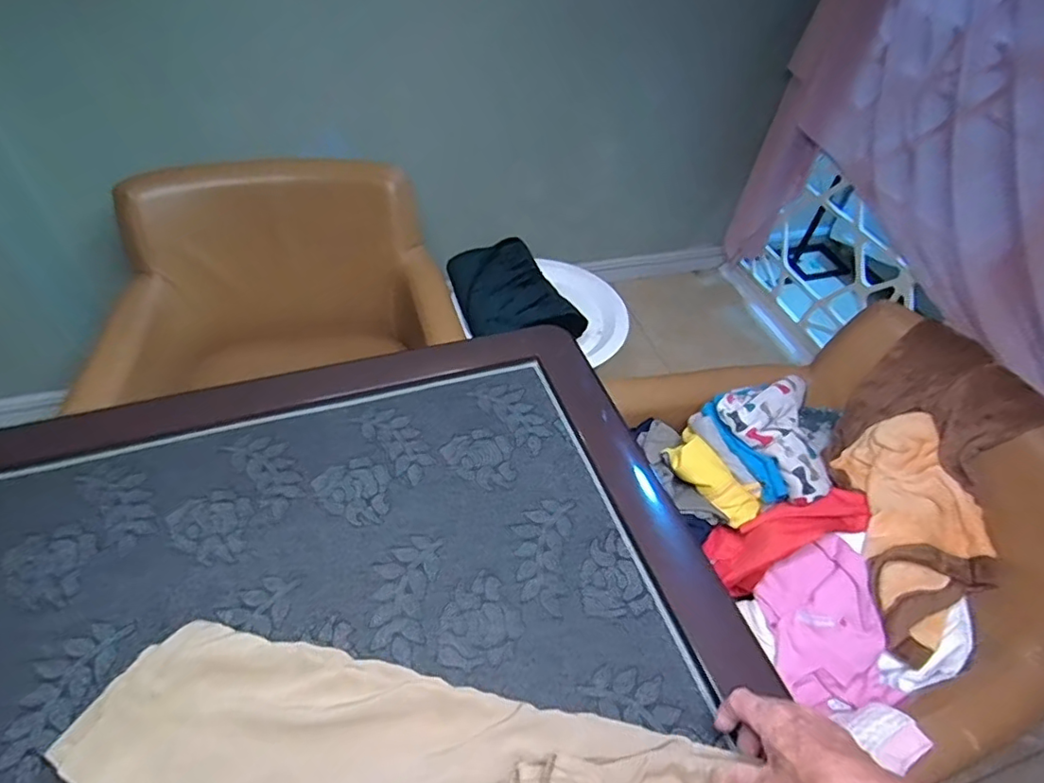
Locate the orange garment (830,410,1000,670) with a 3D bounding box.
[{"bbox_3d":[0.607,0.225,0.915,0.174,0.137,0.372,8,66,2],"label":"orange garment"}]

